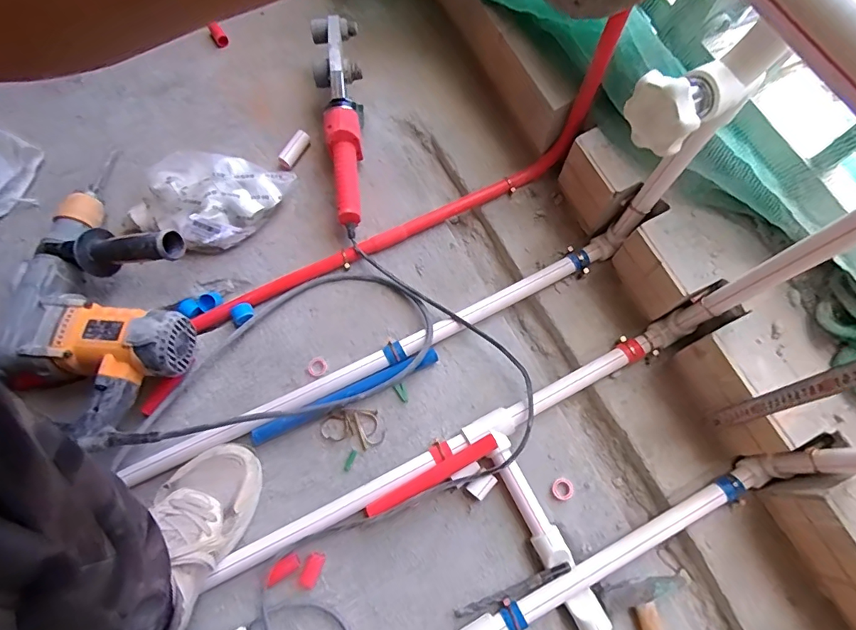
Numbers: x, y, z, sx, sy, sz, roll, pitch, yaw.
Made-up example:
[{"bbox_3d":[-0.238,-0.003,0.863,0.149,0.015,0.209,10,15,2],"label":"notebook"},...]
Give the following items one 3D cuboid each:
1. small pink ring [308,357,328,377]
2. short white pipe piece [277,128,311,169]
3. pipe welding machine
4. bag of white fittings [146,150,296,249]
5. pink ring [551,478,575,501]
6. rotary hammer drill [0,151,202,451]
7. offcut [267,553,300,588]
[{"bbox_3d":[-0.154,0.073,0.654,0.027,0.008,0.027,0,72,0],"label":"small pink ring"},{"bbox_3d":[-0.214,-0.266,0.751,0.025,0.018,0.065,26,74,7],"label":"short white pipe piece"},{"bbox_3d":[-0.129,-0.292,0.731,0.070,0.096,0.353,-7,72,-2],"label":"pipe welding machine"},{"bbox_3d":[-0.310,-0.173,0.702,0.208,0.081,0.133,-10,73,-4],"label":"bag of white fittings"},{"bbox_3d":[0.175,0.226,0.607,0.028,0.009,0.027,0,72,0],"label":"pink ring"},{"bbox_3d":[-0.421,-0.033,0.632,0.216,0.111,0.363,2,72,1],"label":"rotary hammer drill"},{"bbox_3d":[-0.176,0.308,0.567,0.043,0.020,0.021,-31,75,-10],"label":"offcut"}]

